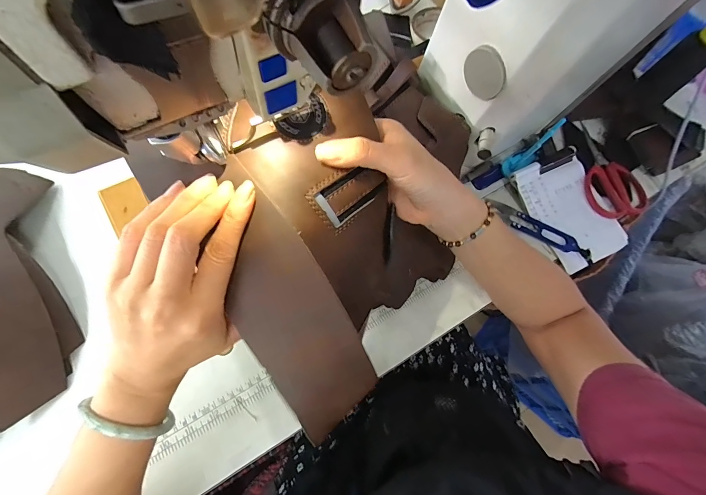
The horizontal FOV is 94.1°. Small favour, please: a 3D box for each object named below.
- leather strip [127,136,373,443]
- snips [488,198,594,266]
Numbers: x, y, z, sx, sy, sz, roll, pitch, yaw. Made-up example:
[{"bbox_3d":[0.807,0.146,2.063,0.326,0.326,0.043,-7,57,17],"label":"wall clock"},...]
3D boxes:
[{"bbox_3d":[-0.056,0.018,0.206,0.062,0.032,0.209,-32,89,-14],"label":"leather strip"},{"bbox_3d":[0.238,-0.021,0.415,0.135,0.010,0.024,36,72,11],"label":"snips"}]

